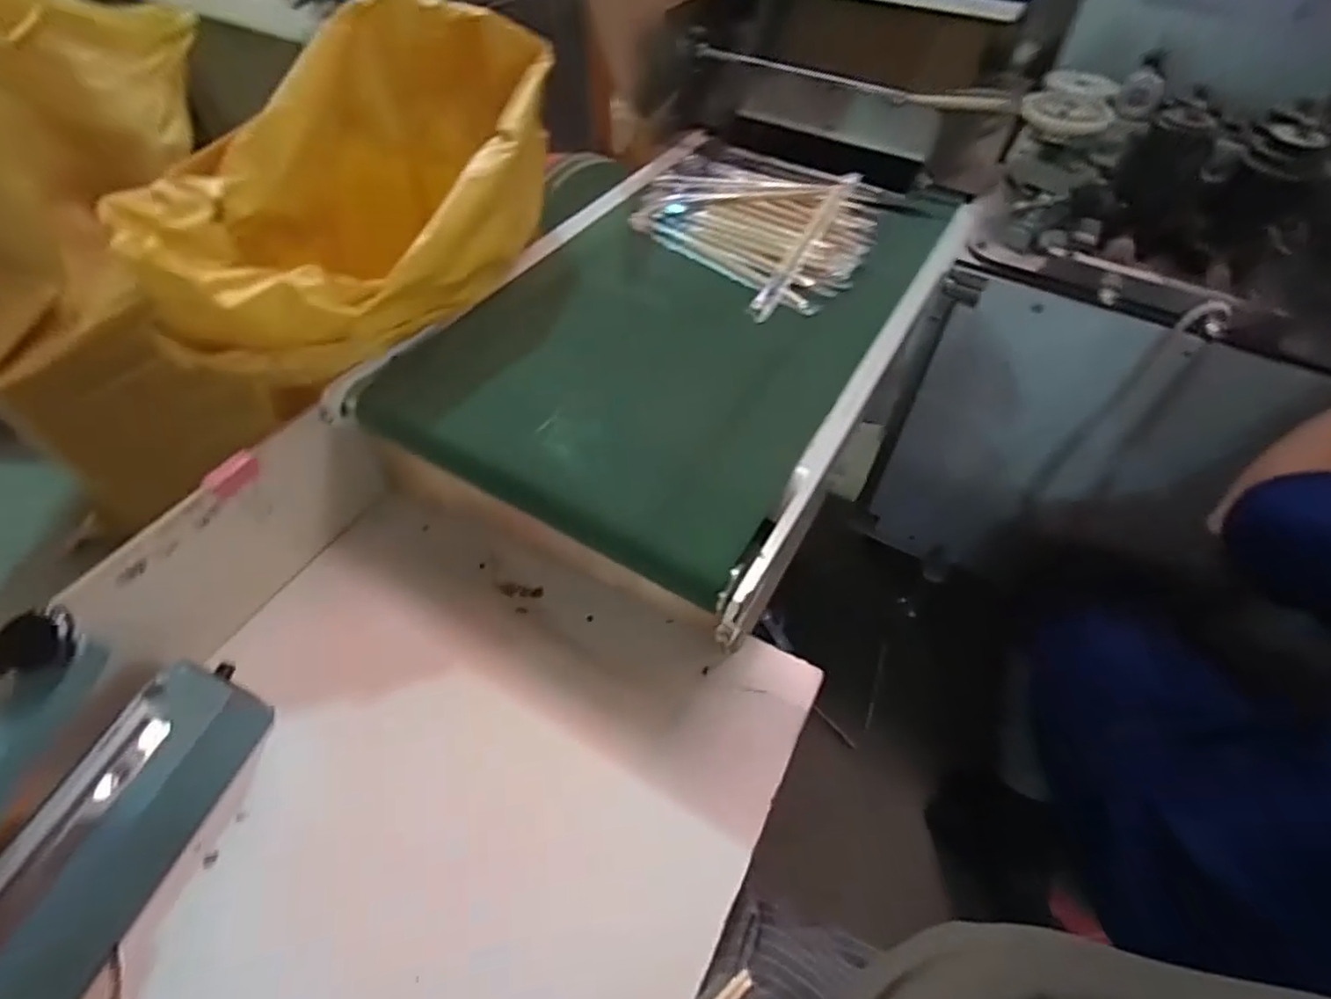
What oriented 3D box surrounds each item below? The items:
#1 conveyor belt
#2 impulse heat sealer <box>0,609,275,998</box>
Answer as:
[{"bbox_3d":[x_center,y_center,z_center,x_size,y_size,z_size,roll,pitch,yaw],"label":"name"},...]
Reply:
[{"bbox_3d":[0.041,-0.211,0.686,0.425,0.042,0.653,26,56,18],"label":"conveyor belt"},{"bbox_3d":[-0.405,0.235,0.388,0.068,0.181,0.306,14,53,10],"label":"impulse heat sealer"}]

